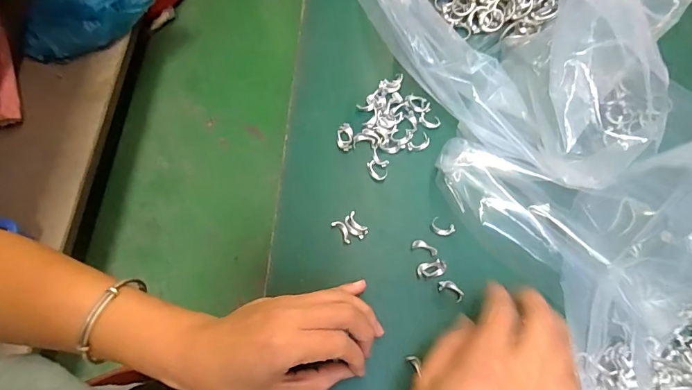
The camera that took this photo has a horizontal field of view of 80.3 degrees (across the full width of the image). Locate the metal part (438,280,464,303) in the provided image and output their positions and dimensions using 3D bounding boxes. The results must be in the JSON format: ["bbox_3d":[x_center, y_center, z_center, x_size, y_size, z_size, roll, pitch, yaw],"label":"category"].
[{"bbox_3d":[0.078,0.071,0.306,0.019,0.004,0.010,35,77,12],"label":"metal part"}]

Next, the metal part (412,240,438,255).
[{"bbox_3d":[0.061,0.040,0.315,0.020,0.004,0.007,20,74,8],"label":"metal part"}]

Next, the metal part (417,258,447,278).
[{"bbox_3d":[0.065,0.056,0.311,0.022,0.004,0.012,-15,73,-3],"label":"metal part"}]

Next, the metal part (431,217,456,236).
[{"bbox_3d":[0.075,0.025,0.318,0.018,0.004,0.011,23,75,9],"label":"metal part"}]

